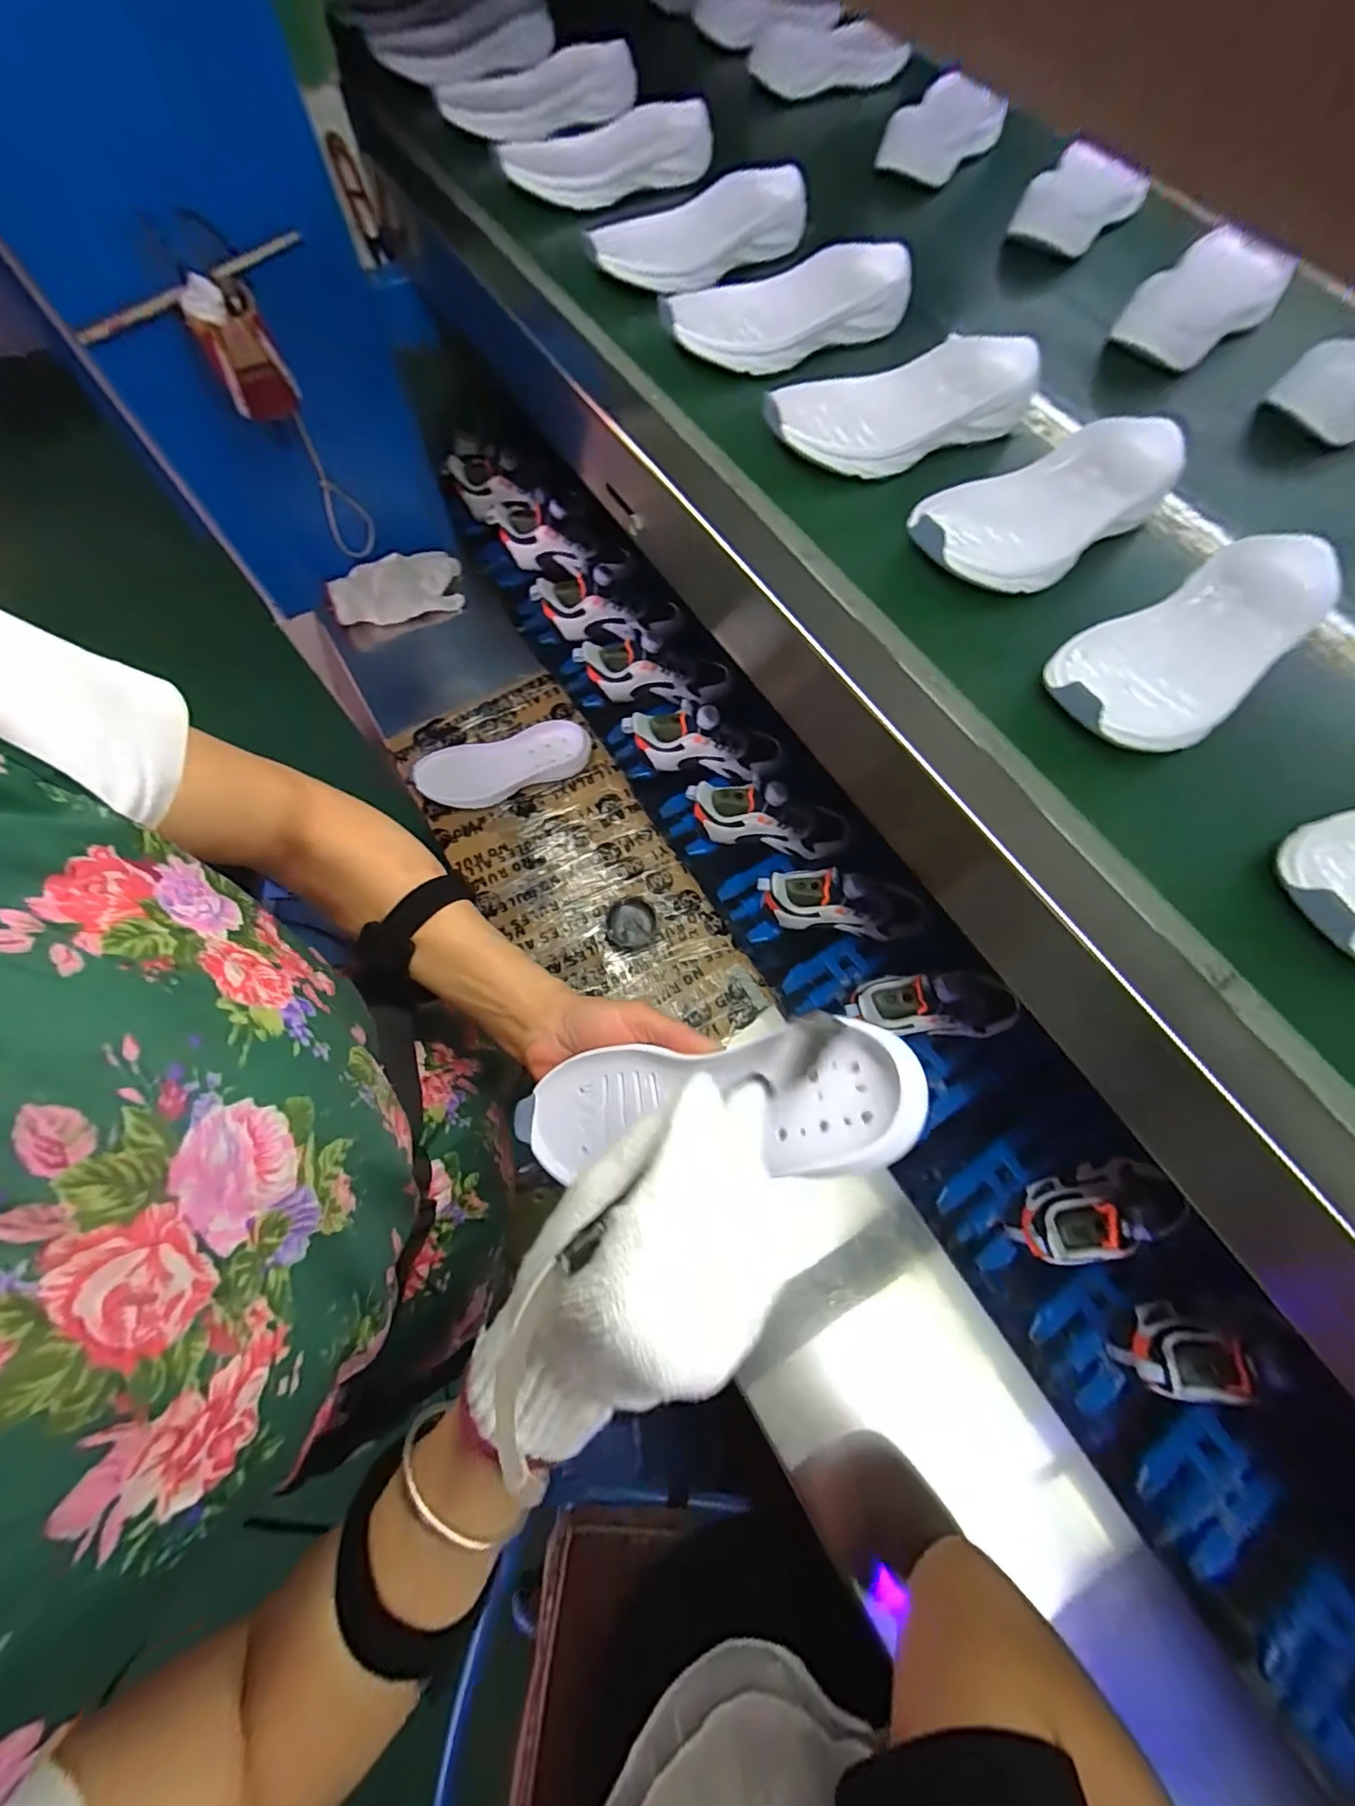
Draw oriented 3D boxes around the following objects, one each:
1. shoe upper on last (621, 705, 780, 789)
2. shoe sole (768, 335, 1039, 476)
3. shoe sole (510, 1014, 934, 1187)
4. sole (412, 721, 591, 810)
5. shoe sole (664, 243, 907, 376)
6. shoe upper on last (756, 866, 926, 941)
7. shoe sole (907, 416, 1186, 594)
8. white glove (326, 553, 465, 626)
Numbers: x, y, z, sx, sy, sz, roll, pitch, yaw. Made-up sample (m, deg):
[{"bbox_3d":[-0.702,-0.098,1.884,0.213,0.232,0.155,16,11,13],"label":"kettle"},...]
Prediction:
[{"bbox_3d":[0.034,-0.214,0.767,0.209,0.097,0.070,8,67,-14],"label":"shoe upper on last"},{"bbox_3d":[0.162,-0.366,0.428,0.203,0.033,0.085,-21,69,-9],"label":"shoe sole"},{"bbox_3d":[0.015,0.104,0.306,0.215,0.036,0.073,-12,66,21],"label":"shoe sole"},{"bbox_3d":[-0.221,-0.176,0.753,0.216,0.028,0.083,-18,69,-7],"label":"sole"},{"bbox_3d":[0.089,-0.479,0.470,0.203,0.031,0.088,-20,69,-8],"label":"shoe sole"},{"bbox_3d":[0.195,-0.002,0.691,0.211,0.103,0.072,9,66,-17],"label":"shoe upper on last"},{"bbox_3d":[0.247,-0.267,0.387,0.198,0.028,0.087,-32,71,-12],"label":"shoe sole"},{"bbox_3d":[-0.409,-0.461,0.851,0.184,0.047,0.090,-22,69,-9],"label":"white glove"}]

